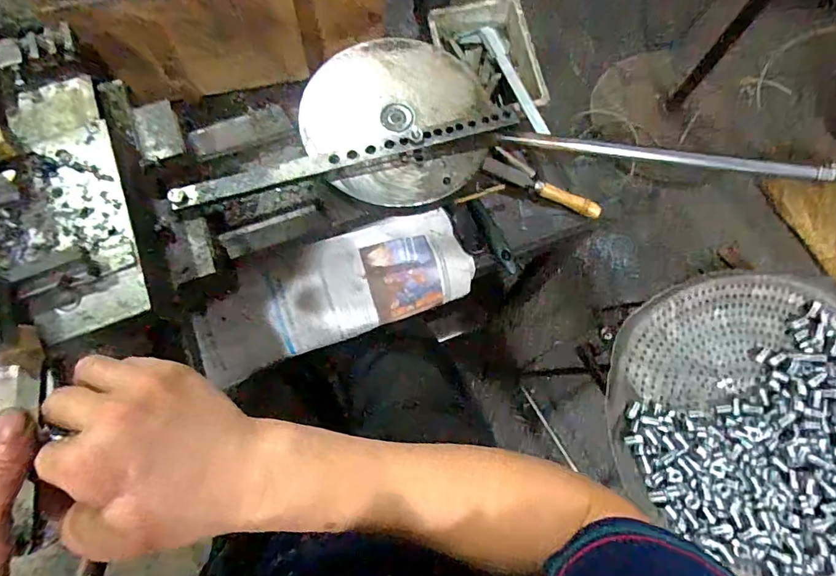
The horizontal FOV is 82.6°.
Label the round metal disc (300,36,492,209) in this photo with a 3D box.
[{"bbox_3d":[-0.023,-0.171,0.475,0.178,0.015,0.185,0,73,-1],"label":"round metal disc"}]

